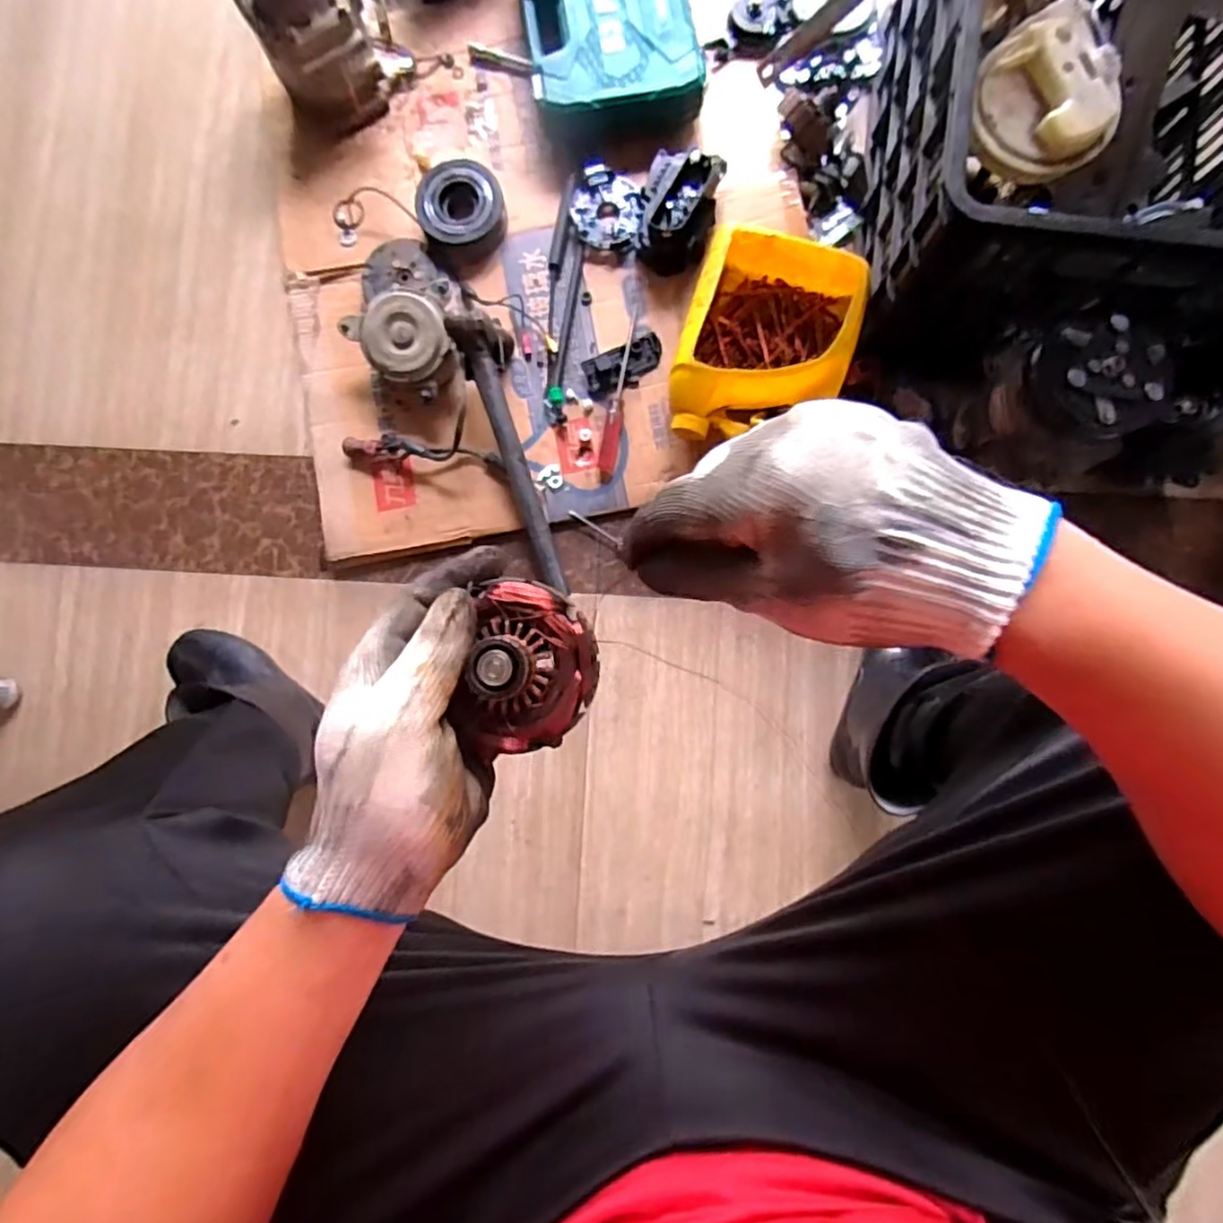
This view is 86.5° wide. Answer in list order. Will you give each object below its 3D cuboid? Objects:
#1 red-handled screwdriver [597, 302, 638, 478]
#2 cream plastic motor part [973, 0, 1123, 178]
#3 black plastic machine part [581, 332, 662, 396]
[{"bbox_3d":[0.007,-0.261,0.775,0.021,0.020,0.212,8,84,7],"label":"red-handled screwdriver"},{"bbox_3d":[0.353,-0.419,0.527,0.110,0.039,0.117,-4,85,2],"label":"cream plastic motor part"},{"bbox_3d":[0.016,-0.293,0.772,0.097,0.016,0.049,-22,81,3],"label":"black plastic machine part"}]

